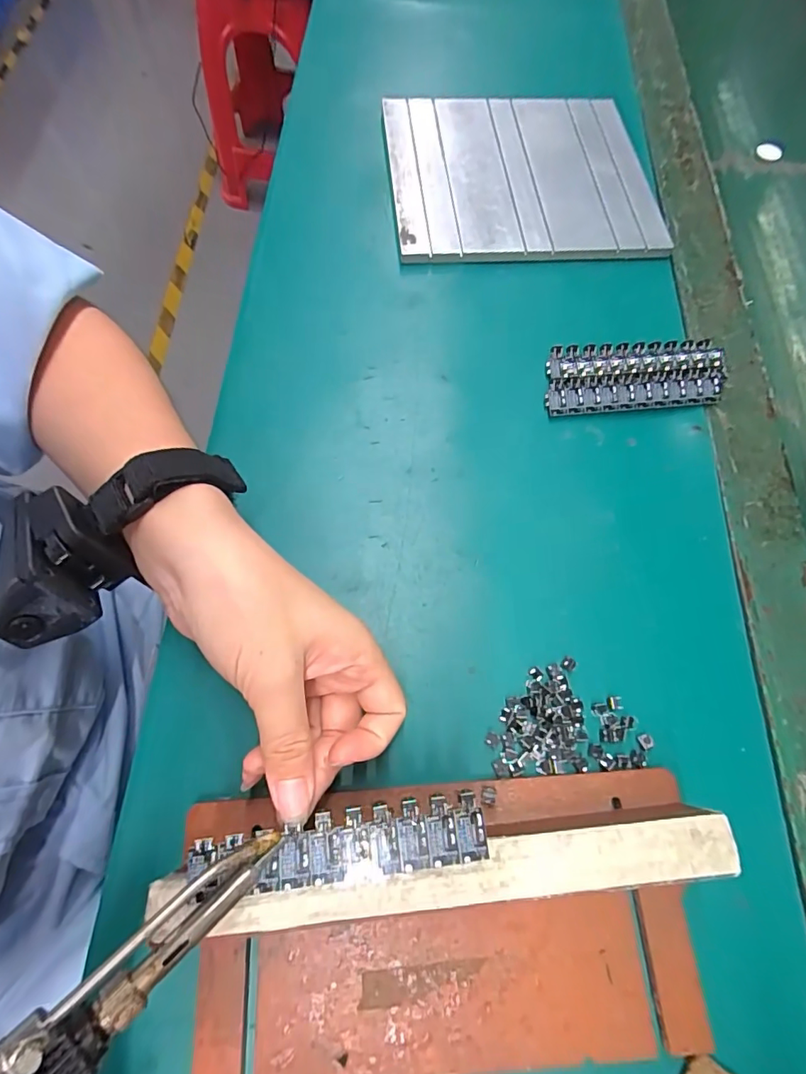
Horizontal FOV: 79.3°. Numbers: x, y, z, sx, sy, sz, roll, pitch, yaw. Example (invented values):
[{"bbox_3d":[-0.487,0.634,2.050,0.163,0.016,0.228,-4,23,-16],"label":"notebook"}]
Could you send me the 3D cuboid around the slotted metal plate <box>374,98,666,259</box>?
[{"bbox_3d":[0.088,-0.286,0.379,0.196,0.009,0.179,-3,68,-4],"label":"slotted metal plate"}]

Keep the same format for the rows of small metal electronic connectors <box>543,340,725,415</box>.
[{"bbox_3d":[0.148,-0.102,0.312,0.117,0.013,0.046,-3,68,-4],"label":"rows of small metal electronic connectors"}]

